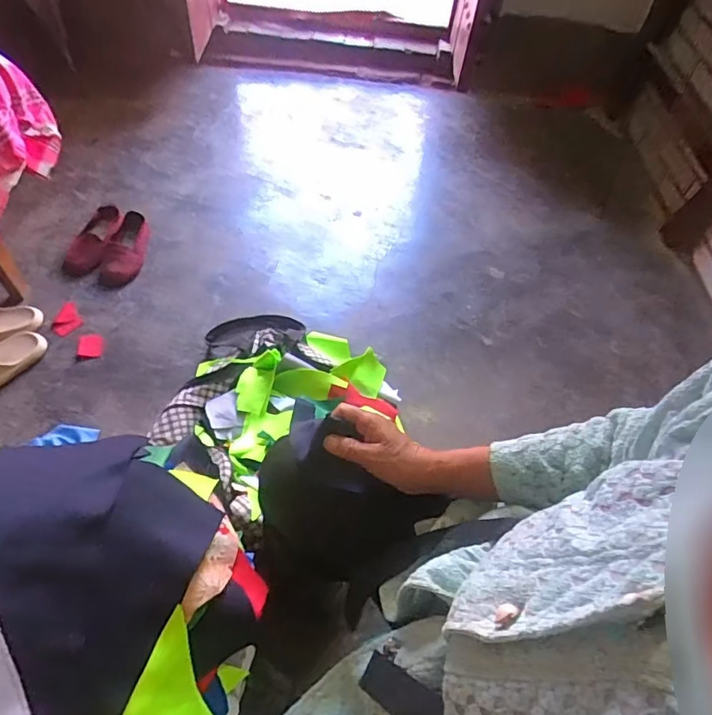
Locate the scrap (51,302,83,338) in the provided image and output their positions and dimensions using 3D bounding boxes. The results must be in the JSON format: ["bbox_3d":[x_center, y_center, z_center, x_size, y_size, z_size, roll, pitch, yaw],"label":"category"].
[{"bbox_3d":[-0.668,-0.088,1.199,0.065,0.008,0.100,-27,60,-23],"label":"scrap"}]

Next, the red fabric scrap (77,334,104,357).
[{"bbox_3d":[-0.578,-0.027,1.140,0.052,0.004,0.059,-7,54,-11],"label":"red fabric scrap"}]

